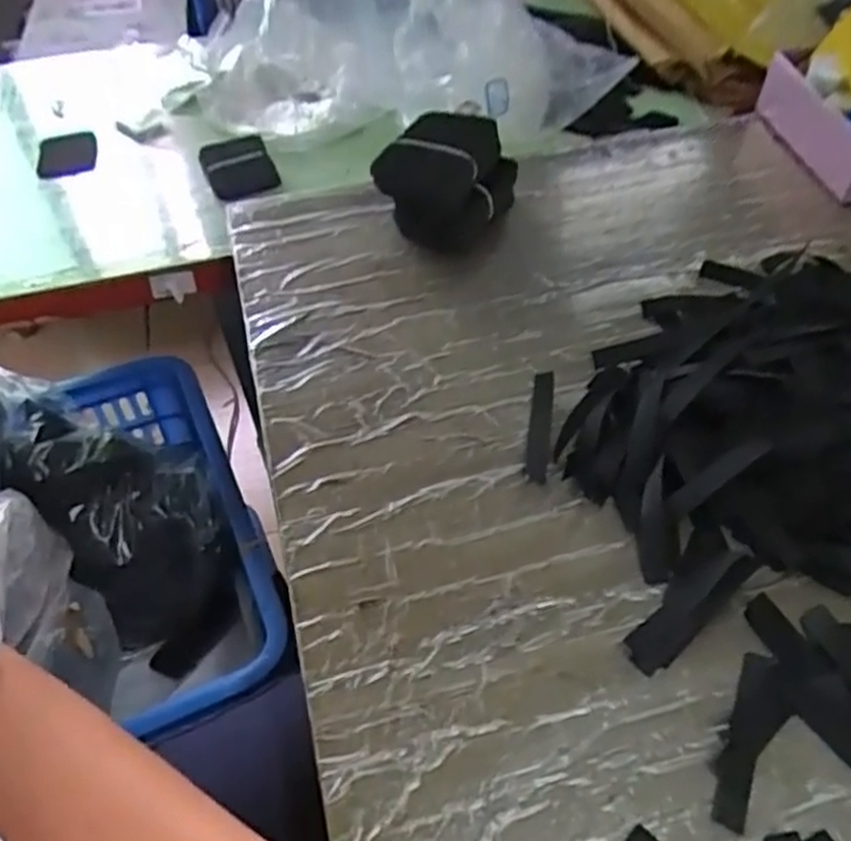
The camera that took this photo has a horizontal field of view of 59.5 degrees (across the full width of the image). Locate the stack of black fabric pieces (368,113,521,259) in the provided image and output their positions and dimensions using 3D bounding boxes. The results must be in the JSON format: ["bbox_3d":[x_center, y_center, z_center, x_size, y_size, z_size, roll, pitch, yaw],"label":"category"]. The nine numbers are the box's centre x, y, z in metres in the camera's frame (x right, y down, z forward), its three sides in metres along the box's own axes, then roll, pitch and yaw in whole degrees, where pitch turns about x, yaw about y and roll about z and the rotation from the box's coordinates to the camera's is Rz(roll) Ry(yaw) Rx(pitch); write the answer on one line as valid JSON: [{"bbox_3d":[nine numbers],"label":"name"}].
[{"bbox_3d":[0.019,-0.214,0.645,0.089,0.081,0.094,30,57,25],"label":"stack of black fabric pieces"}]

